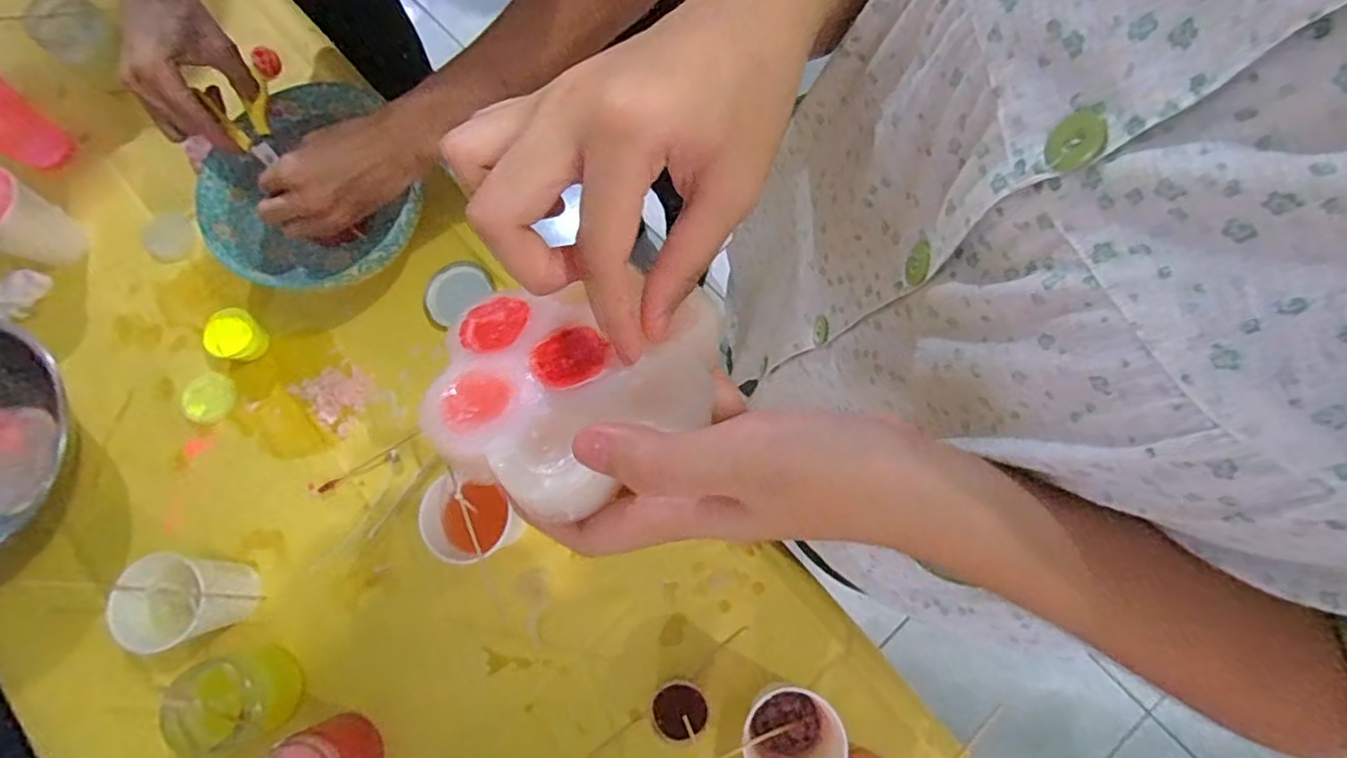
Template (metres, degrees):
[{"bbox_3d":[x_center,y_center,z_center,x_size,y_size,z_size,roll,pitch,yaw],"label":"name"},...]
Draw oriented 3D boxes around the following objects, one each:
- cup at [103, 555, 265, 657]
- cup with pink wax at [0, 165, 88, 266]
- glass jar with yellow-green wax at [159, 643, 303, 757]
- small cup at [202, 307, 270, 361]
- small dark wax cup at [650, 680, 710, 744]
[{"bbox_3d":[-0.400,0.184,0.536,0.066,0.086,0.070,-1,73,2],"label":"cup"},{"bbox_3d":[-0.661,-0.153,0.649,0.073,0.080,0.082,26,75,10],"label":"cup with pink wax"},{"bbox_3d":[-0.352,0.255,0.522,0.067,0.076,0.078,-18,73,-3],"label":"glass jar with yellow-green wax"},{"bbox_3d":[-0.427,-0.042,0.630,0.053,0.022,0.049,-1,73,2],"label":"small cup"},{"bbox_3d":[0.004,0.267,0.516,0.045,0.034,0.044,-1,73,2],"label":"small dark wax cup"}]

